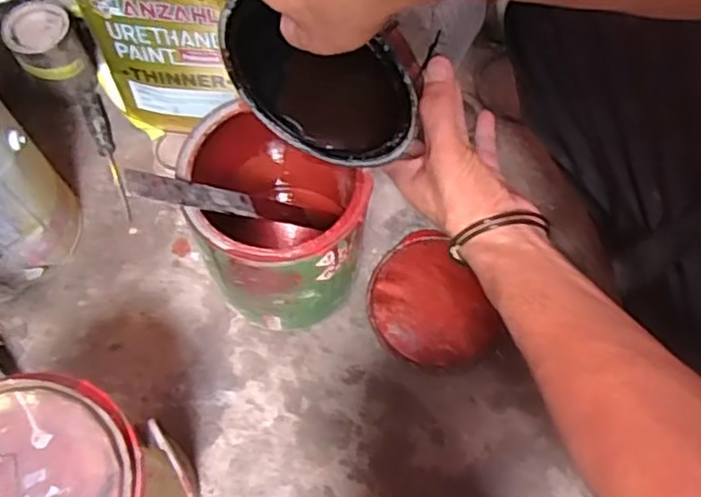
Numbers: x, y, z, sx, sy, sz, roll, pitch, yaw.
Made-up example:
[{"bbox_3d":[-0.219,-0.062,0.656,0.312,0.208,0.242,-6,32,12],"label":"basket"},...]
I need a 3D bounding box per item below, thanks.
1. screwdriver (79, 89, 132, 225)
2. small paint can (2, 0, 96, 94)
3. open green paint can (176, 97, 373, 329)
[{"bbox_3d":[-0.291,-0.115,0.797,0.023,0.027,0.184,-22,68,-9],"label":"screwdriver"},{"bbox_3d":[-0.360,-0.236,0.797,0.073,0.099,0.070,0,66,0],"label":"small paint can"},{"bbox_3d":[-0.068,-0.035,0.653,0.152,0.198,0.177,-13,67,-5],"label":"open green paint can"}]

